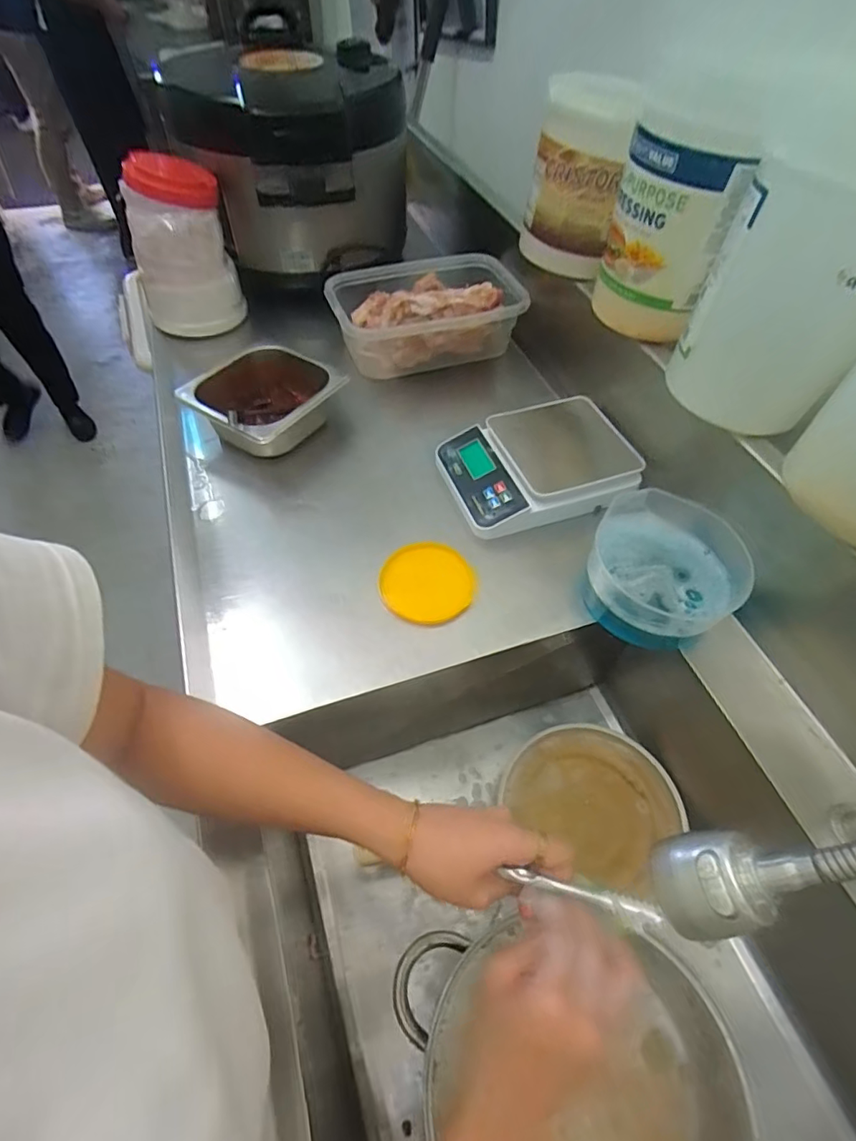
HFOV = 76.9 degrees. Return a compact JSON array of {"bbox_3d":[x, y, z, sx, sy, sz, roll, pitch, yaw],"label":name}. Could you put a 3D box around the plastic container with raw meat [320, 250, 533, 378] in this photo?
[{"bbox_3d":[-0.005,-0.398,0.846,0.279,0.095,0.176,-16,56,-12],"label":"plastic container with raw meat"}]

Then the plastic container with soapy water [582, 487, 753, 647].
[{"bbox_3d":[0.254,-0.008,0.576,0.155,0.058,0.180,21,56,12],"label":"plastic container with soapy water"}]

